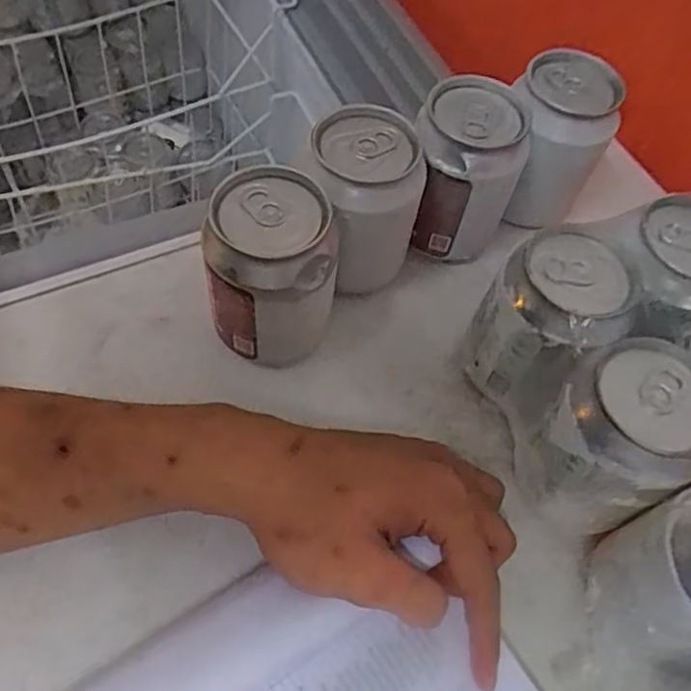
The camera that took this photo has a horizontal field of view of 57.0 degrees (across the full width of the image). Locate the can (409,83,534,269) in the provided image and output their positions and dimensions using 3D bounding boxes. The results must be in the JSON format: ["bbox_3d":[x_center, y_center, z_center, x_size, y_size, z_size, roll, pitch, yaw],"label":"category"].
[{"bbox_3d":[0.068,-0.099,0.378,0.059,0.093,0.059,2,60,-3],"label":"can"}]

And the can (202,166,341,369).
[{"bbox_3d":[-0.036,-0.034,0.329,0.060,0.097,0.063,2,60,-3],"label":"can"}]

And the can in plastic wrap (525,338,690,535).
[{"bbox_3d":[0.121,0.046,0.297,0.058,0.089,0.062,2,60,-3],"label":"can in plastic wrap"}]

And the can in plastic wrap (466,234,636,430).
[{"bbox_3d":[0.098,-0.004,0.326,0.065,0.091,0.059,-36,69,-22],"label":"can in plastic wrap"}]

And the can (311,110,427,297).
[{"bbox_3d":[0.009,-0.077,0.361,0.056,0.094,0.060,2,60,-3],"label":"can"}]

